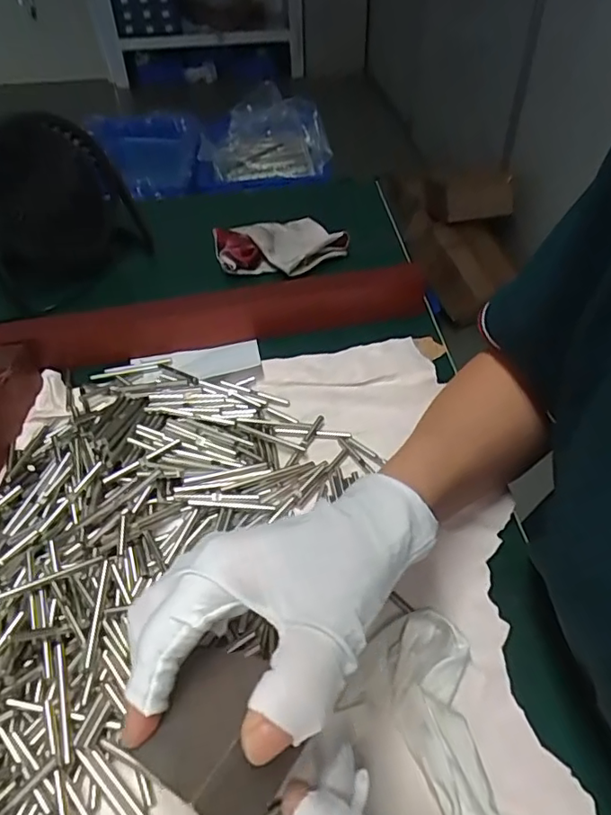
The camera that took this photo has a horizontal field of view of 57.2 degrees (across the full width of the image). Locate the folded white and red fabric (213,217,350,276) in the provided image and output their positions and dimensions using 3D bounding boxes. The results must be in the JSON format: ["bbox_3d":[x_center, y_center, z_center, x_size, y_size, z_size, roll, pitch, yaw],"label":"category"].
[{"bbox_3d":[-0.025,-0.161,0.550,0.126,0.030,0.084,-24,51,-22],"label":"folded white and red fabric"}]

